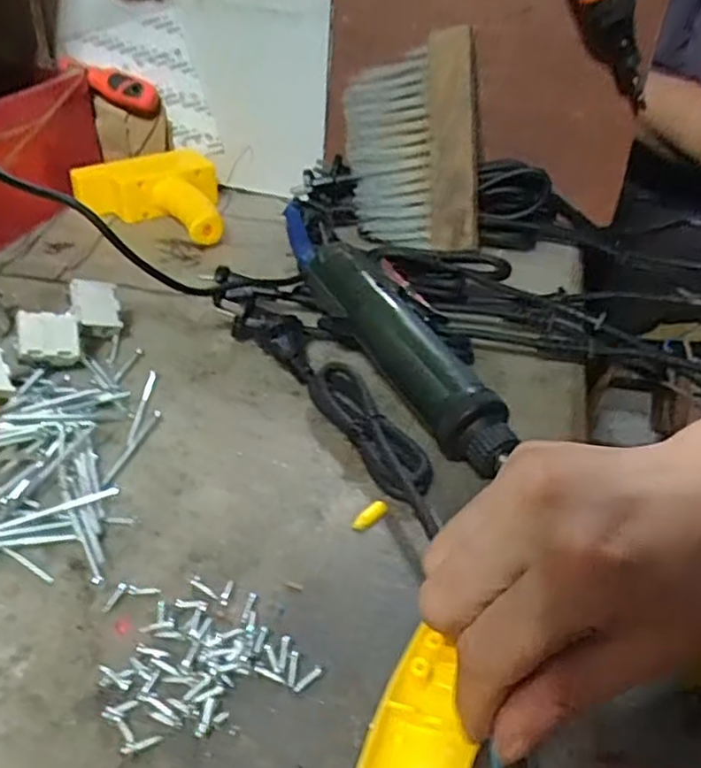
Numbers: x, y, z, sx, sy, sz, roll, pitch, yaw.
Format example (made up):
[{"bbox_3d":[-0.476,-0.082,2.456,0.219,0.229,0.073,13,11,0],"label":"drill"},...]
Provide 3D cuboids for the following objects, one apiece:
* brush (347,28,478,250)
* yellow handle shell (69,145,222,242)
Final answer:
[{"bbox_3d":[0.055,-0.211,0.613,0.121,0.179,0.026,1,5,32],"label":"brush"},{"bbox_3d":[-0.192,-0.171,0.653,0.135,0.048,0.129,-5,36,-11],"label":"yellow handle shell"}]

